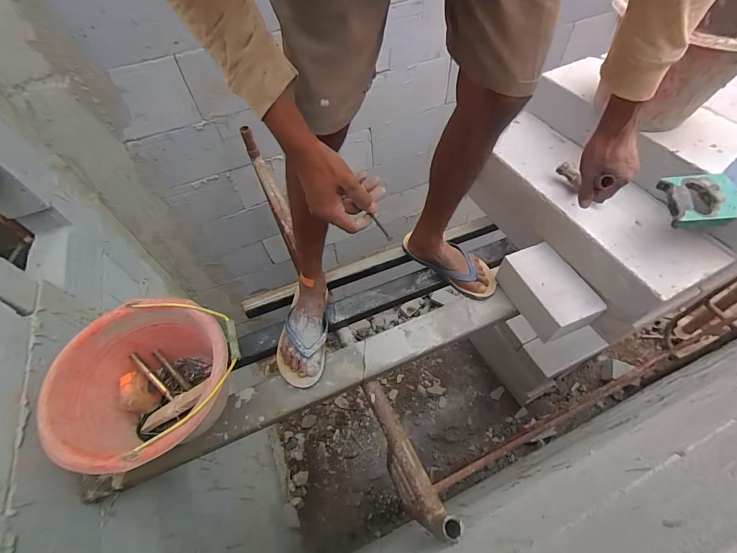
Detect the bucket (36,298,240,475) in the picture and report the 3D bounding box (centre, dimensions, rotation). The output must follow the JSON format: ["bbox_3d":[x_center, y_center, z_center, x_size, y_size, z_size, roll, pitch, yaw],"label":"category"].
[{"bbox_3d":[-0.383,0.219,0.663,0.298,0.212,0.279,-2,55,2],"label":"bucket"}]

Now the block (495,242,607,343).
[{"bbox_3d":[0.411,0.037,0.799,0.134,0.094,0.205,-18,56,-9],"label":"block"}]

